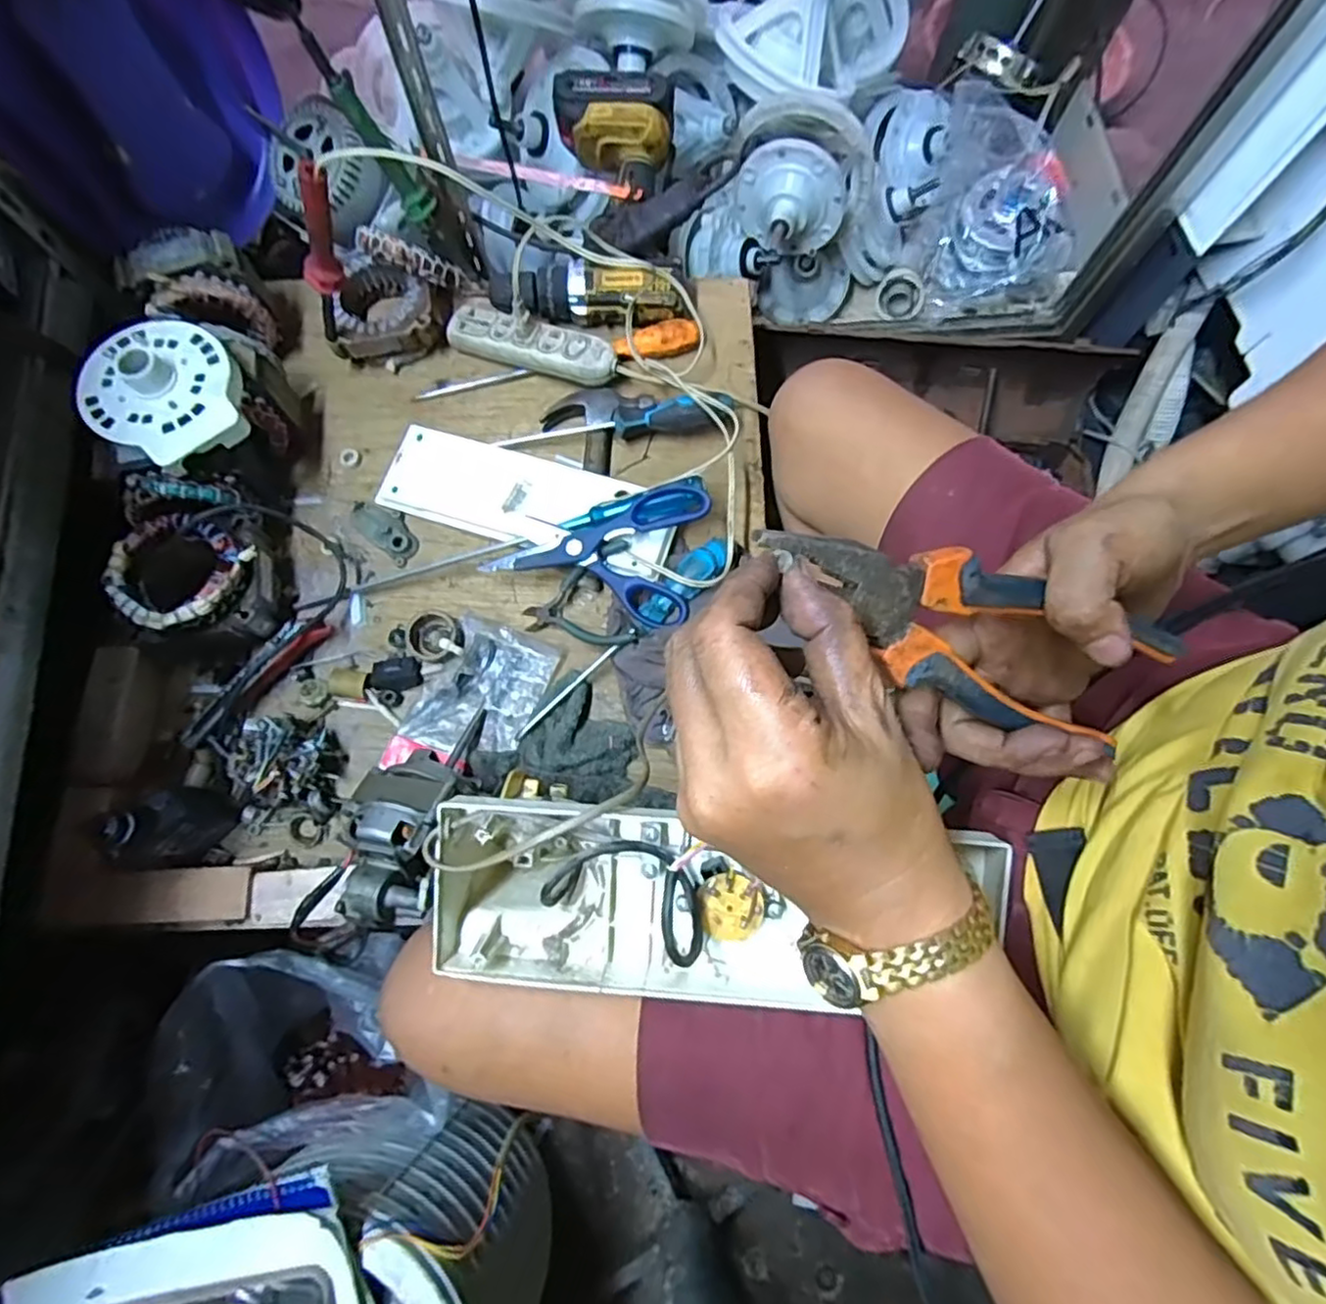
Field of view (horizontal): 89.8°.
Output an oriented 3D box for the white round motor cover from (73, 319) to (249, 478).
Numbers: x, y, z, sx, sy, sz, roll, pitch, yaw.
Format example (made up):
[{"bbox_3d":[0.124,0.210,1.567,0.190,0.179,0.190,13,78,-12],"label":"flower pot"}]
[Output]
[{"bbox_3d":[-0.405,-0.212,0.534,0.109,0.033,0.134,-36,77,-9],"label":"white round motor cover"}]

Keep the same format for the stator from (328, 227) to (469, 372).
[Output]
[{"bbox_3d":[-0.270,-0.346,0.664,0.103,0.083,0.114,9,74,2],"label":"stator"}]

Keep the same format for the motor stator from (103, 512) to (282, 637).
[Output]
[{"bbox_3d":[-0.391,-0.057,0.571,0.108,0.081,0.102,-10,75,-3],"label":"motor stator"}]

